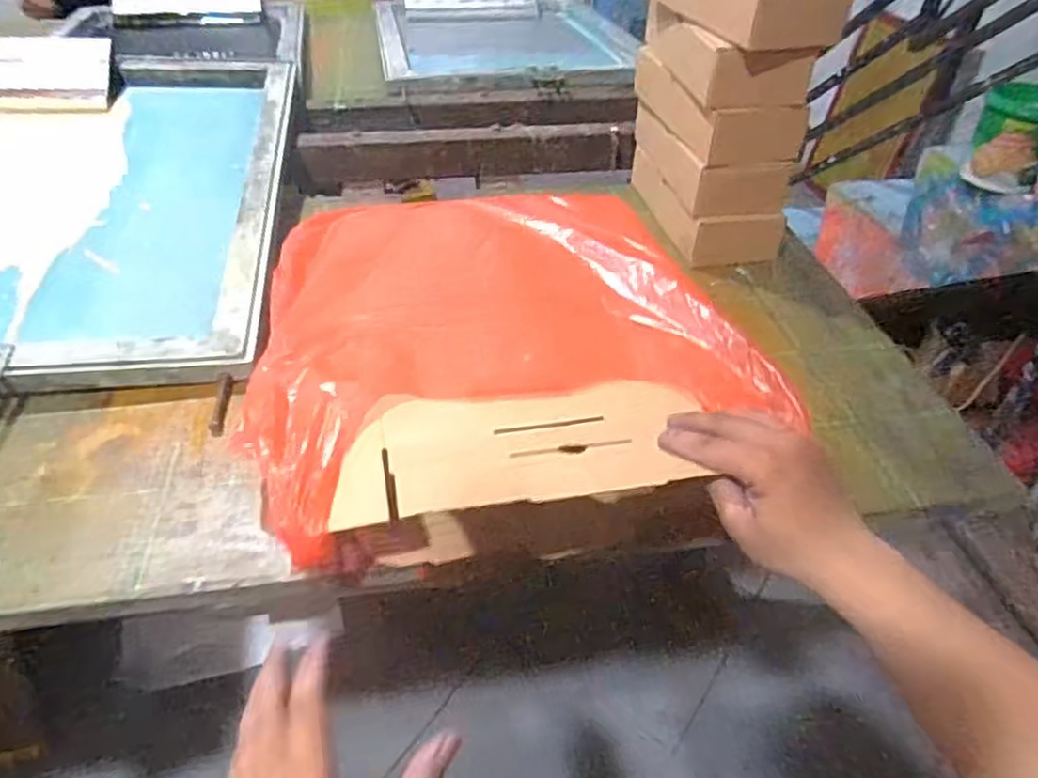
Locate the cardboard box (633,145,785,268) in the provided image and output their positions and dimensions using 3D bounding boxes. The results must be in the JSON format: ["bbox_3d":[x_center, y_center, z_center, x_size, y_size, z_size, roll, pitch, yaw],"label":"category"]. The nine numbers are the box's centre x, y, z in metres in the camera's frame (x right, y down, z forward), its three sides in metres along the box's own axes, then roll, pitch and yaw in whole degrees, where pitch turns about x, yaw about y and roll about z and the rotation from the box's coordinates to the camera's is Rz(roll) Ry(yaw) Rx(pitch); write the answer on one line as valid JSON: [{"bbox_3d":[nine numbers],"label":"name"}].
[{"bbox_3d":[0.229,-0.238,0.892,0.103,0.056,0.238,-6,42,-11],"label":"cardboard box"}]

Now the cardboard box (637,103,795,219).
[{"bbox_3d":[0.227,-0.287,0.865,0.103,0.063,0.226,-6,42,-10],"label":"cardboard box"}]

